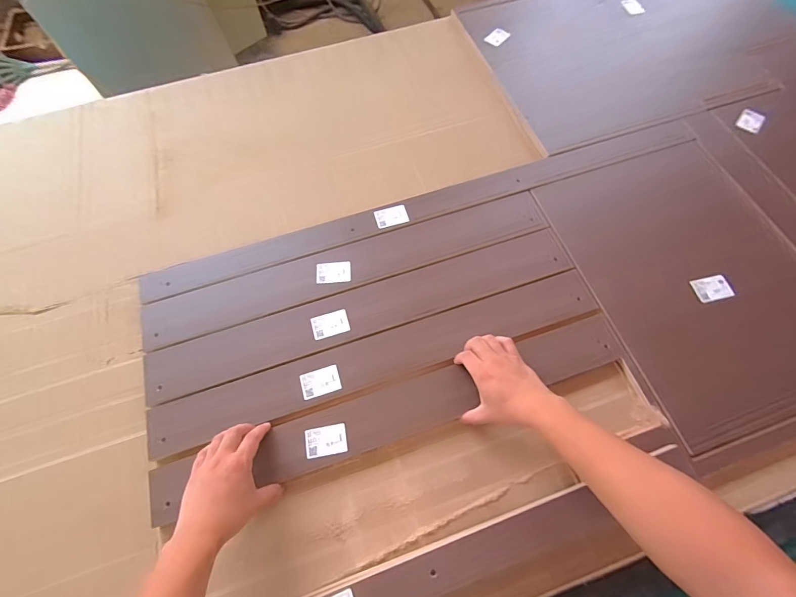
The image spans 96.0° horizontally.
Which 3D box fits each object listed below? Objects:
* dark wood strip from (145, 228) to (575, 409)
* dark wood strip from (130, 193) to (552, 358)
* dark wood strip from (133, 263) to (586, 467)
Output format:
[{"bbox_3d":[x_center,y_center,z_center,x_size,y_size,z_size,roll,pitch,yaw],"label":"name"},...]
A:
[{"bbox_3d":[-0.050,0.018,0.611,0.725,0.021,0.082,-18,66,-5],"label":"dark wood strip"},{"bbox_3d":[-0.081,-0.060,0.656,0.735,0.024,0.101,-18,66,-5],"label":"dark wood strip"},{"bbox_3d":[-0.026,0.096,0.594,0.730,0.024,0.079,-18,66,-5],"label":"dark wood strip"}]

